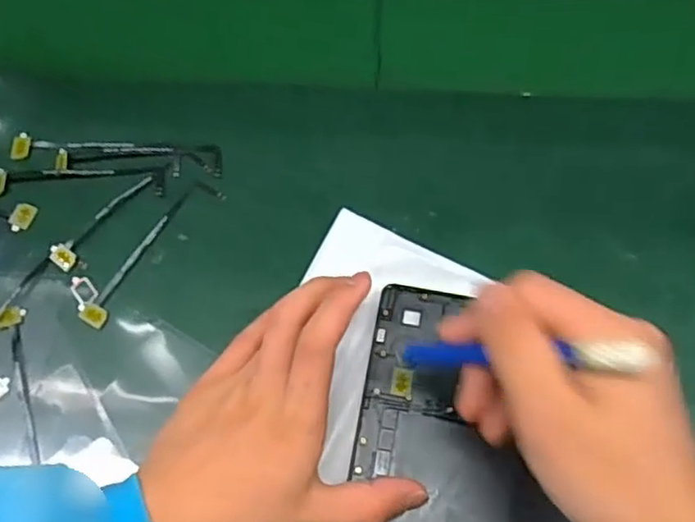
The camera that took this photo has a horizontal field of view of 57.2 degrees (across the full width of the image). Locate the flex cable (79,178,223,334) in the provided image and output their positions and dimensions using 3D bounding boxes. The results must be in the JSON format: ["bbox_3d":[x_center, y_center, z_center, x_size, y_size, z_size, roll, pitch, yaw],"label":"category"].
[{"bbox_3d":[-0.113,-0.006,0.369,0.024,0.004,0.106,29,68,13],"label":"flex cable"}]

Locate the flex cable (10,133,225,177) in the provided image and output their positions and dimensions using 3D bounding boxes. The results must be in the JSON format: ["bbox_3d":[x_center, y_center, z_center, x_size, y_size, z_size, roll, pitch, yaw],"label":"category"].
[{"bbox_3d":[-0.143,-0.068,0.396,0.131,0.004,0.021,4,65,2],"label":"flex cable"}]

